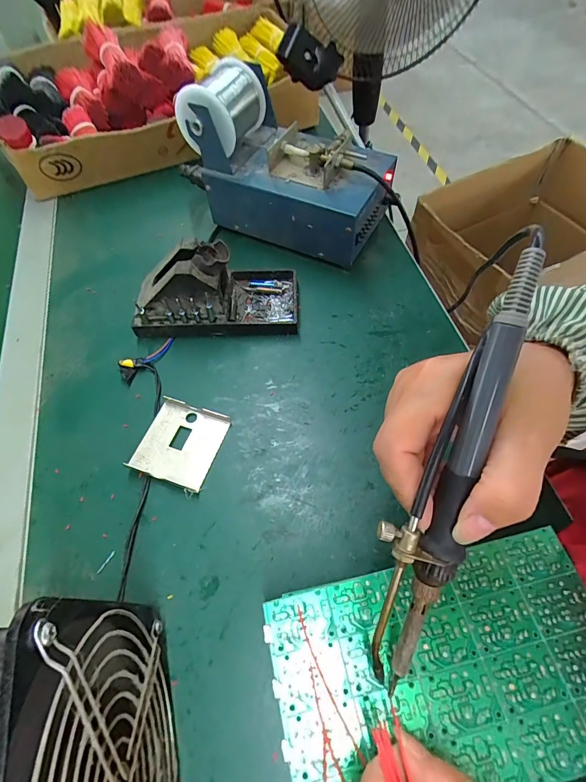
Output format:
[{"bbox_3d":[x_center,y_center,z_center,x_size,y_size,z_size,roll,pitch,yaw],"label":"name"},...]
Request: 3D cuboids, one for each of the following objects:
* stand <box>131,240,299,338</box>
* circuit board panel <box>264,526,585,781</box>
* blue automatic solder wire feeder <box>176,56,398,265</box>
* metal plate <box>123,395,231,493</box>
[{"bbox_3d":[-0.076,-0.103,0.377,0.161,0.070,0.080,-3,59,1],"label":"stand"},{"bbox_3d":[0.081,0.143,0.202,0.176,0.006,0.100,-11,57,-4],"label":"circuit board panel"},{"bbox_3d":[0.003,-0.248,0.424,0.200,0.134,0.117,25,65,16],"label":"blue automatic solder wire feeder"},{"bbox_3d":[-0.096,0.043,0.328,0.066,0.011,0.068,15,63,11],"label":"metal plate"}]

